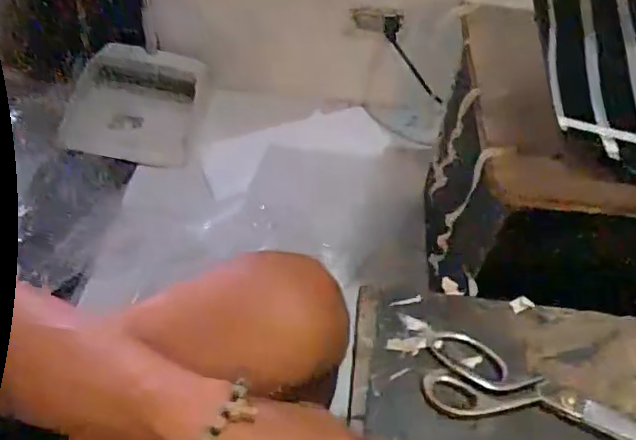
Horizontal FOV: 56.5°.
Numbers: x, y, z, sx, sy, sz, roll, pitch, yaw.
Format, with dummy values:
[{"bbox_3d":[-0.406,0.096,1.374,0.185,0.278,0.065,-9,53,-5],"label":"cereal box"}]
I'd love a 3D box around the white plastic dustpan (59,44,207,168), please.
[{"bbox_3d":[-0.379,-0.231,1.190,0.265,0.114,0.203,4,53,0],"label":"white plastic dustpan"}]

